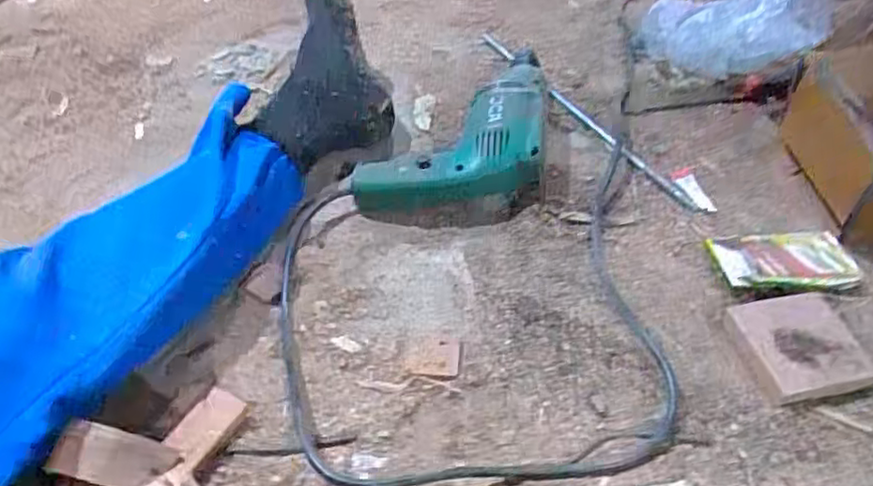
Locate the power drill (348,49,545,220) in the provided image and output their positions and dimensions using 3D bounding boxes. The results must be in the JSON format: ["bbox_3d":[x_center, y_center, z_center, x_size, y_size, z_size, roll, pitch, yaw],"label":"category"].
[{"bbox_3d":[0.015,-0.110,0.639,0.178,0.061,0.188,1,46,5],"label":"power drill"}]

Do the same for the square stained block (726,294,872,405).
[{"bbox_3d":[0.262,0.072,0.474,0.078,0.015,0.078,-9,46,-5],"label":"square stained block"}]

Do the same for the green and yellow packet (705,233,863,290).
[{"bbox_3d":[0.282,0.016,0.533,0.104,0.016,0.064,0,46,5],"label":"green and yellow packet"}]

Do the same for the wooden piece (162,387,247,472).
[{"bbox_3d":[-0.168,0.132,0.475,0.033,0.005,0.065,19,35,12],"label":"wooden piece"}]

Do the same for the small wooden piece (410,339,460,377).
[{"bbox_3d":[-0.001,0.086,0.503,0.037,0.005,0.036,-2,46,2],"label":"small wooden piece"}]

